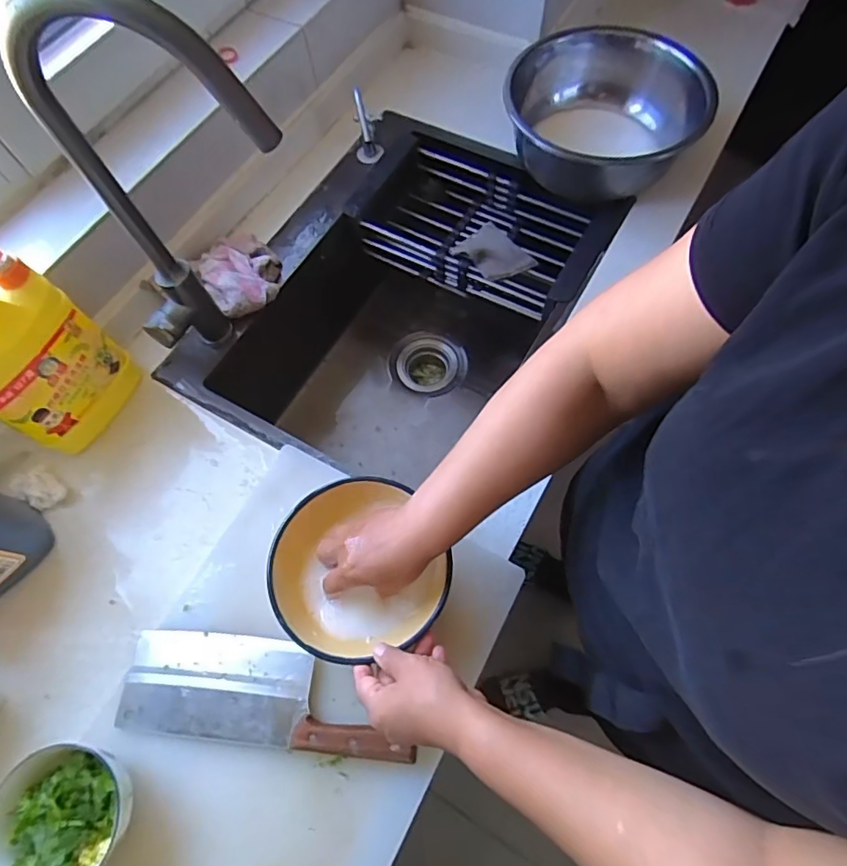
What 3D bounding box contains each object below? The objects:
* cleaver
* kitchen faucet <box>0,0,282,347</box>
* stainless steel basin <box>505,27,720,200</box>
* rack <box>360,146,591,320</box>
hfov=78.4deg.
[{"bbox_3d":[-0.159,0.252,0.506,0.285,0.030,0.095,3,68,4],"label":"cleaver"},{"bbox_3d":[-0.231,-0.217,0.520,0.222,0.391,0.065,-10,67,-1],"label":"kitchen faucet"},{"bbox_3d":[0.241,-0.439,0.727,0.269,0.126,0.220,31,72,15],"label":"stainless steel basin"},{"bbox_3d":[0.073,-0.317,0.819,0.325,0.064,0.192,30,72,14],"label":"rack"}]

